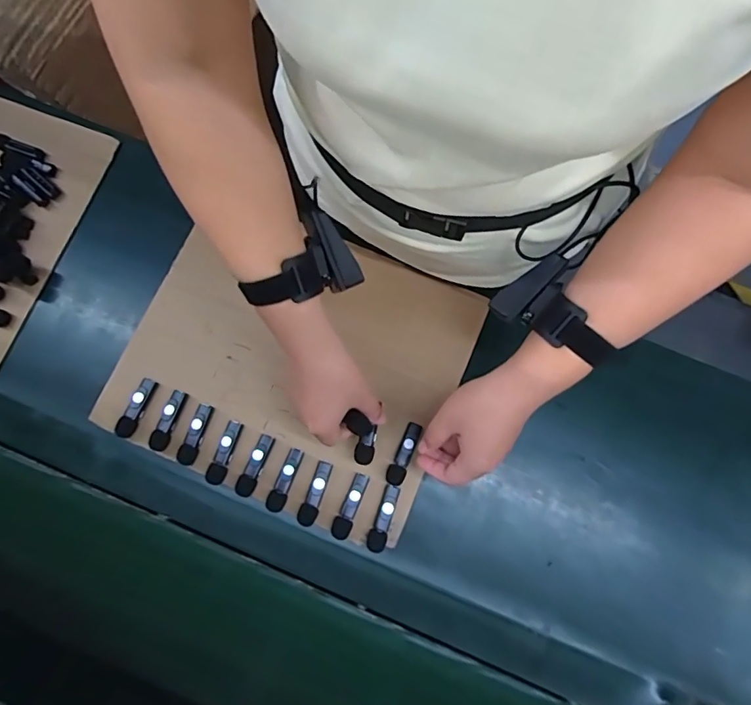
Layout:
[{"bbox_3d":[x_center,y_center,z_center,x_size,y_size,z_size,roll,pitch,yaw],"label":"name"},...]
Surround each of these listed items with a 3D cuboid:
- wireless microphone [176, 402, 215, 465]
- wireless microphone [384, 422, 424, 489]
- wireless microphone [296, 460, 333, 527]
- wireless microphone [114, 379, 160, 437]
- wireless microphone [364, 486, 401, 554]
[{"bbox_3d":[-0.189,0.085,0.509,0.020,0.011,0.064,19,82,4],"label":"wireless microphone"},{"bbox_3d":[0.030,0.105,0.510,0.019,0.009,0.067,24,82,5],"label":"wireless microphone"},{"bbox_3d":[-0.062,0.145,0.499,0.018,0.010,0.065,21,82,4],"label":"wireless microphone"},{"bbox_3d":[-0.253,0.059,0.517,0.017,0.014,0.065,24,82,5],"label":"wireless microphone"},{"bbox_3d":[0.008,0.169,0.497,0.019,0.014,0.066,21,82,4],"label":"wireless microphone"}]

